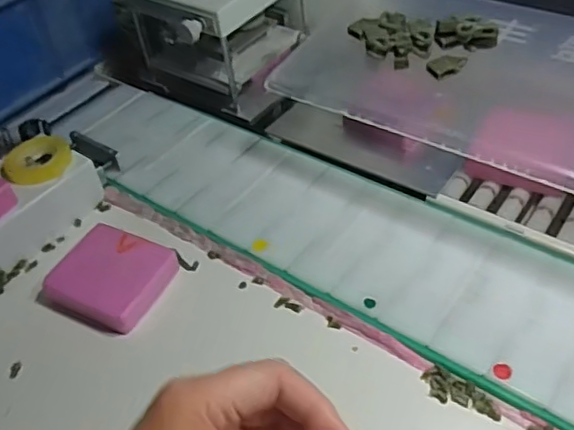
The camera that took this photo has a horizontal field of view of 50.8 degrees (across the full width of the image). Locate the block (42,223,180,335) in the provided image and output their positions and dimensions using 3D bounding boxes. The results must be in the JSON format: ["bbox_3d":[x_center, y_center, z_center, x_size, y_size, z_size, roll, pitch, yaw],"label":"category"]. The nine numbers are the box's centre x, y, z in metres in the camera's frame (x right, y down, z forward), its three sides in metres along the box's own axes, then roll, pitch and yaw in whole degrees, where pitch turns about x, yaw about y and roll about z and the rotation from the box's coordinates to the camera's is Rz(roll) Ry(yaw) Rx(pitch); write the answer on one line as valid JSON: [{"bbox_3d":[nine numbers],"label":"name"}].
[{"bbox_3d":[-0.130,0.043,0.446,0.082,0.022,0.072,19,52,23],"label":"block"}]

